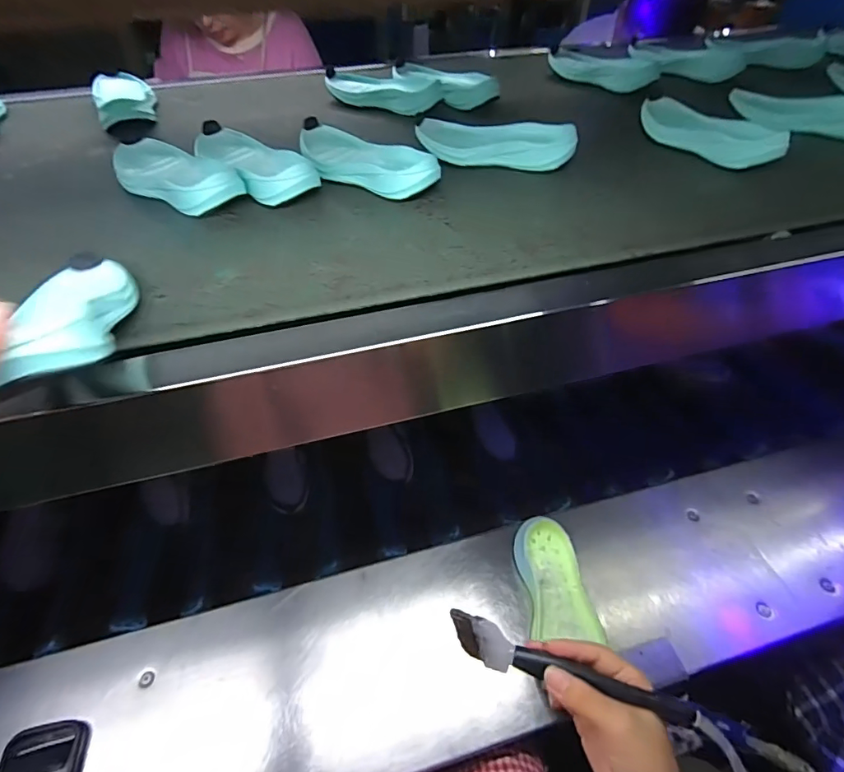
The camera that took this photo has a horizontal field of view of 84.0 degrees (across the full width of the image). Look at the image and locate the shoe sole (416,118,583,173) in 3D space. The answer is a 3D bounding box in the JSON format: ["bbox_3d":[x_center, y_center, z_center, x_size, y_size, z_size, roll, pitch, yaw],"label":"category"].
[{"bbox_3d":[0.088,-0.298,0.577,0.191,0.039,0.060,10,48,11],"label":"shoe sole"}]

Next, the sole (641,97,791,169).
[{"bbox_3d":[0.357,-0.325,0.600,0.067,0.034,0.193,-22,50,-18],"label":"sole"}]

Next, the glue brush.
[{"bbox_3d":[0.104,0.205,0.338,0.170,0.024,0.023,12,48,13],"label":"glue brush"}]

